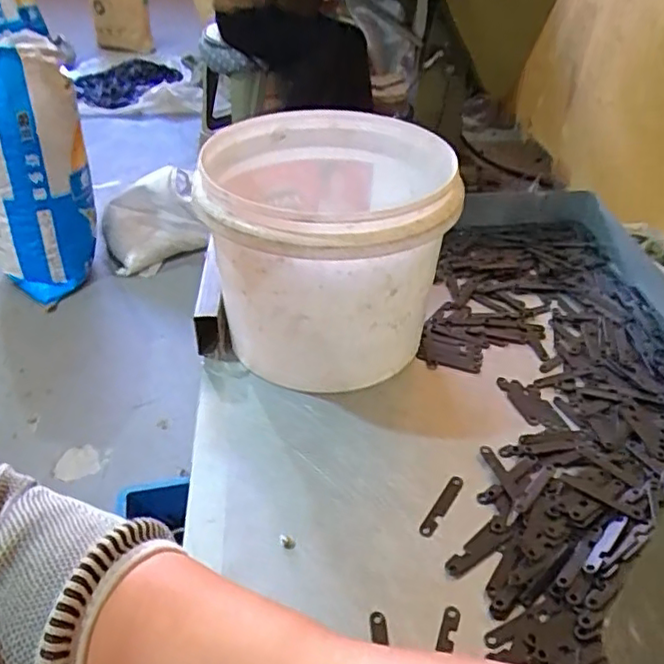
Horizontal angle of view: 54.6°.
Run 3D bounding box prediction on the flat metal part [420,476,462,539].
[{"bbox_3d":[0.070,0.111,0.410,0.010,0.004,0.051,23,43,26],"label":"flat metal part"}]

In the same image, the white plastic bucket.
[{"bbox_3d":[-0.002,-0.063,0.507,0.178,0.155,0.189,0,38,0],"label":"white plastic bucket"}]

